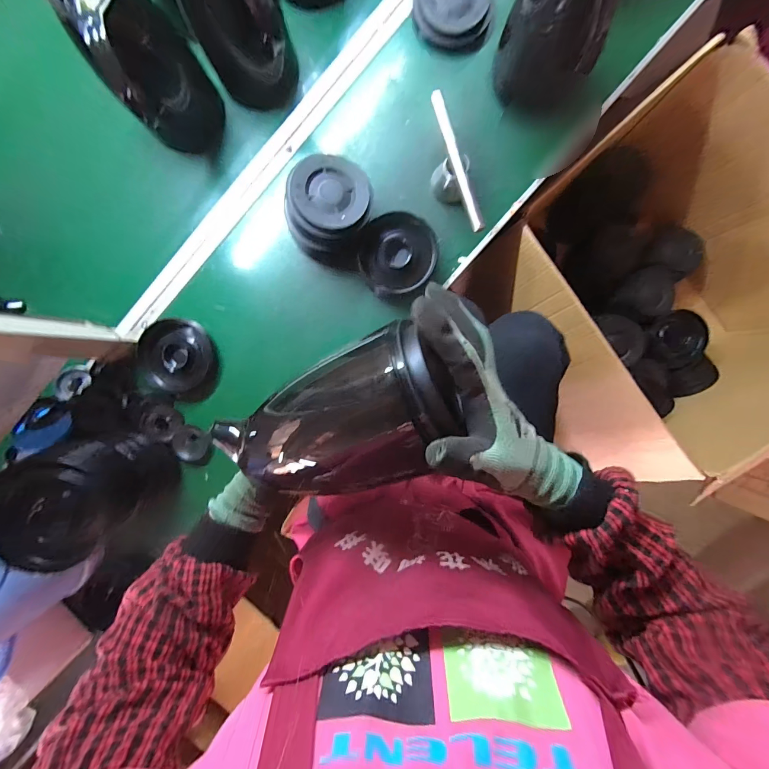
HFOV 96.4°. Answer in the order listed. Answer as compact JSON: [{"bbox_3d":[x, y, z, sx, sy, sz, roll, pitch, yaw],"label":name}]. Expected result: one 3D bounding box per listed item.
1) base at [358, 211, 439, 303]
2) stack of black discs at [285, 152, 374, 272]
[{"bbox_3d":[0.021,-0.201,0.539,0.118,0.039,0.119,0,93,2],"label":"base"},{"bbox_3d":[-0.076,-0.262,0.516,0.125,0.095,0.132,18,94,1],"label":"stack of black discs"}]

